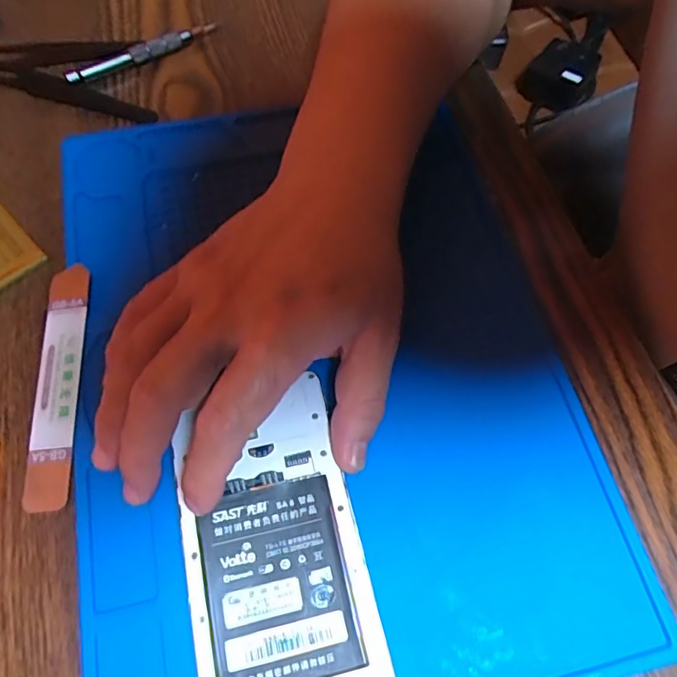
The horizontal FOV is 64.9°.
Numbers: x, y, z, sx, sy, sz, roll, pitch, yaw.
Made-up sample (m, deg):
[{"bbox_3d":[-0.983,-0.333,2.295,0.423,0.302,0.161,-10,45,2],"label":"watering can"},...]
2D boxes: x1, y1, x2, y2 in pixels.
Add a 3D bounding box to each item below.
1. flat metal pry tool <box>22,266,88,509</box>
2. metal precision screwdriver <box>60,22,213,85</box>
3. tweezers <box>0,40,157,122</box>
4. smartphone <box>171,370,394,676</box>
[{"bbox_3d":[-0.130,0.019,0.247,0.019,0.004,0.116,-7,69,3],"label":"flat metal pry tool"},{"bbox_3d":[-0.122,-0.181,0.333,0.098,0.010,0.009,-28,70,-14],"label":"metal precision screwdriver"},{"bbox_3d":[-0.162,-0.169,0.328,0.112,0.012,0.050,16,66,5],"label":"tweezers"},{"bbox_3d":[-0.026,0.088,0.214,0.068,0.006,0.130,-12,67,-8],"label":"smartphone"}]

